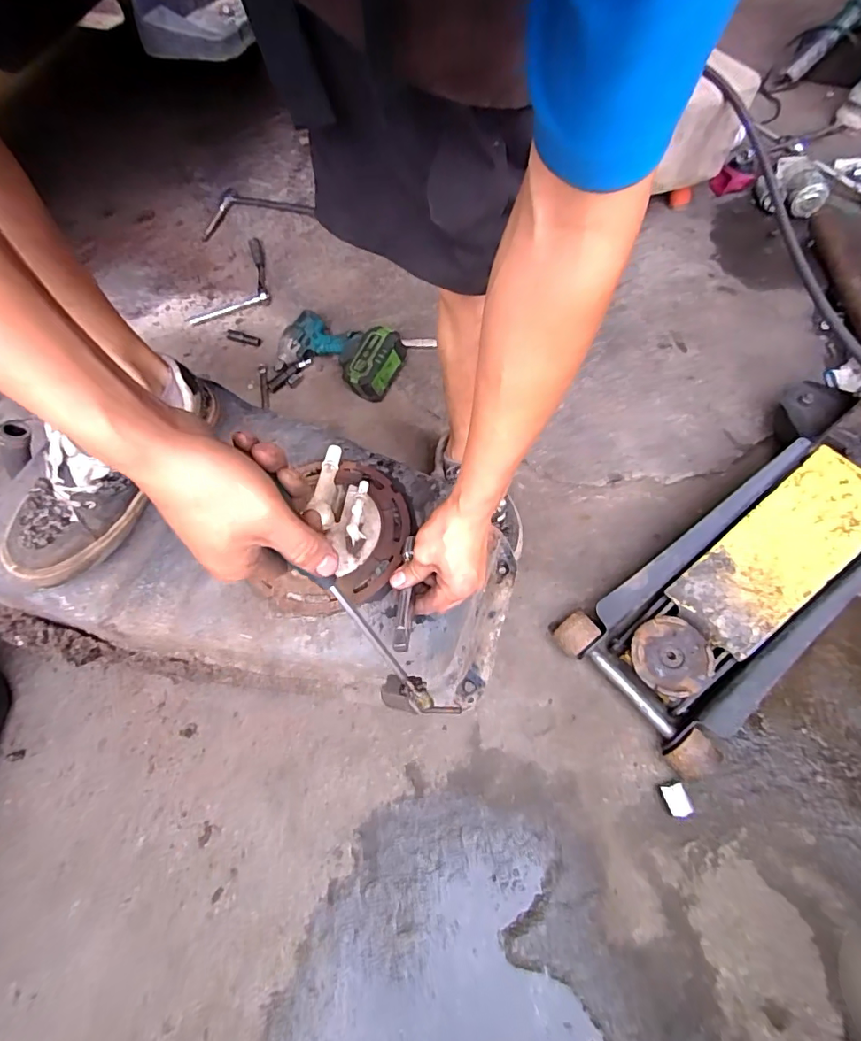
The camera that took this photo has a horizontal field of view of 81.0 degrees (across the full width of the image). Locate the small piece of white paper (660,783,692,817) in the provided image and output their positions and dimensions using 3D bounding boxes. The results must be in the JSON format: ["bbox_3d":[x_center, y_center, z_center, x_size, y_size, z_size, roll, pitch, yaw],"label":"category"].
[{"bbox_3d":[0.314,0.361,0.649,0.028,0.023,0.037,-12,61,-2],"label":"small piece of white paper"}]

